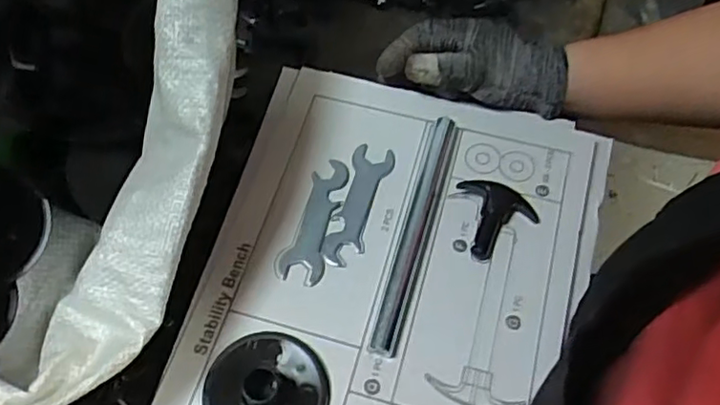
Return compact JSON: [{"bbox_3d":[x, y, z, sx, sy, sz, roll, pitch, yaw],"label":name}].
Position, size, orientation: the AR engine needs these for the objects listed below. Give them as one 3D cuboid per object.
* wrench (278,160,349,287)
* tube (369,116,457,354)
[{"bbox_3d":[-0.030,0.011,0.424,0.027,0.004,0.092,12,63,6],"label":"wrench"},{"bbox_3d":[0.036,0.016,0.409,0.016,0.012,0.167,15,63,7],"label":"tube"}]

